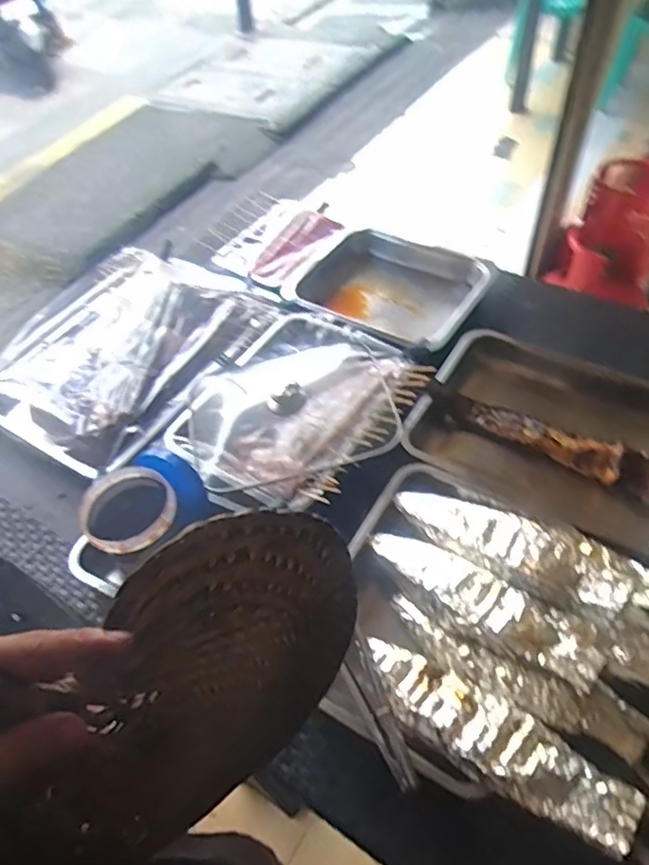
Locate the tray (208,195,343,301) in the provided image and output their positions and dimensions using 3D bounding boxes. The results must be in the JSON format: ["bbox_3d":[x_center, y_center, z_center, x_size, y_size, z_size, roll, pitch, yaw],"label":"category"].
[{"bbox_3d":[-0.087,-0.420,1.341,0.244,0.058,0.312,26,58,23],"label":"tray"}]

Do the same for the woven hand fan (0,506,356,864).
[{"bbox_3d":[-0.100,0.197,0.414,0.301,0.301,0.016,-16,36,-39],"label":"woven hand fan"}]

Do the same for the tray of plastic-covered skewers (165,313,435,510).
[{"bbox_3d":[-0.041,-0.033,0.967,0.343,0.078,0.378,28,59,24],"label":"tray of plastic-covered skewers"}]

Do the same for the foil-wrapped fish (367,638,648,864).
[{"bbox_3d":[0.177,0.316,0.616,0.334,0.068,0.084,28,59,24],"label":"foil-wrapped fish"}]

